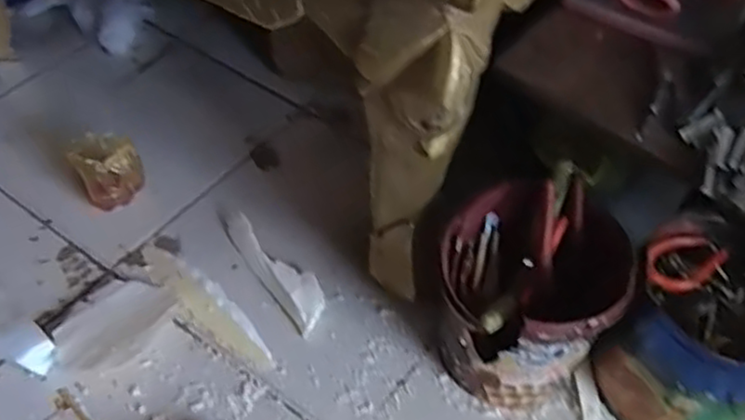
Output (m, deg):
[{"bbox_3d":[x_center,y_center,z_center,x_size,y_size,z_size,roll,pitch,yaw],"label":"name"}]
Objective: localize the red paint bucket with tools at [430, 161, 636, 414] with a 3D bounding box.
[{"bbox_3d":[0.128,0.069,0.595,0.143,0.167,0.145,1,53,-2],"label":"red paint bucket with tools"}]

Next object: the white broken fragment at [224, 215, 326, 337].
[{"bbox_3d":[-0.096,0.056,0.683,0.040,0.017,0.149,-32,60,-24],"label":"white broken fragment"}]

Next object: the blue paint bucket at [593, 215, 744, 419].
[{"bbox_3d":[0.276,0.105,0.586,0.137,0.149,0.150,1,53,-2],"label":"blue paint bucket"}]

